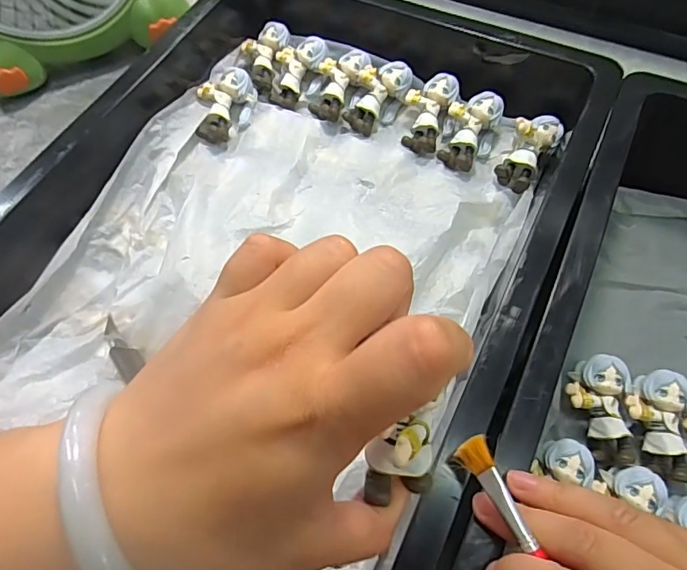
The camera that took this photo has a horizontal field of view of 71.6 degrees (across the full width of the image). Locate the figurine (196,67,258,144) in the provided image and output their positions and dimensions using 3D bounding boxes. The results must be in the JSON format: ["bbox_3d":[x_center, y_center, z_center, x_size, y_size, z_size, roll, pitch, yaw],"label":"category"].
[{"bbox_3d":[-0.093,-0.142,0.376,0.039,0.026,0.053,2,63,3],"label":"figurine"}]

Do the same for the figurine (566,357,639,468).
[{"bbox_3d":[0.156,0.076,0.291,0.035,0.026,0.063,-3,75,1],"label":"figurine"}]

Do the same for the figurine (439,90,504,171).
[{"bbox_3d":[0.097,-0.115,0.359,0.040,0.021,0.059,16,91,3],"label":"figurine"}]

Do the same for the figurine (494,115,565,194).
[{"bbox_3d":[0.134,-0.097,0.346,0.030,0.027,0.059,33,89,17],"label":"figurine"}]

